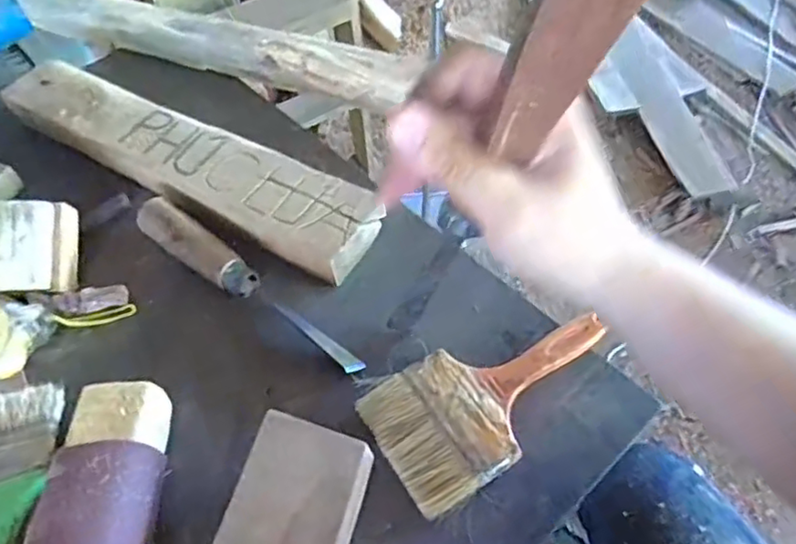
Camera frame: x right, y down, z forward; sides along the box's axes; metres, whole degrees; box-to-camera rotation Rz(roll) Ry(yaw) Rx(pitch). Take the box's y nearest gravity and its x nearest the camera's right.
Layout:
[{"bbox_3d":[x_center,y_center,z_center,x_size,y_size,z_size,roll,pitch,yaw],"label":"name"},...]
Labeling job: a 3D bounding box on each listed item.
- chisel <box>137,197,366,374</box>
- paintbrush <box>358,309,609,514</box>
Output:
[{"bbox_3d":[-0.113,0.007,0.470,0.220,0.021,0.025,30,62,24],"label":"chisel"},{"bbox_3d":[0.064,0.078,0.415,0.162,0.017,0.088,-29,57,-15],"label":"paintbrush"}]

